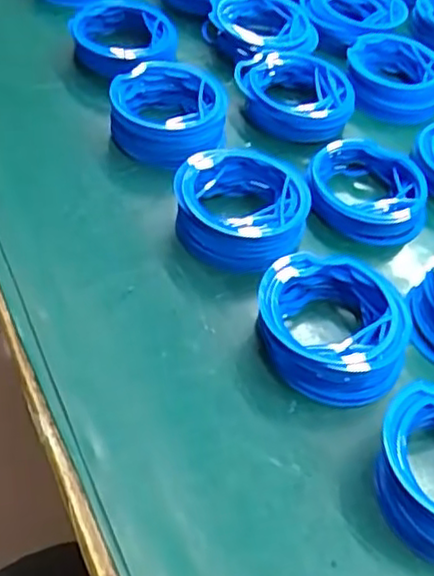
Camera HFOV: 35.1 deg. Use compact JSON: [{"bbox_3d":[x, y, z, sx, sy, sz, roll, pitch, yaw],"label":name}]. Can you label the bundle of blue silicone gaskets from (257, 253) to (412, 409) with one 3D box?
[{"bbox_3d":[0.077,0.023,0.463,0.098,0.041,0.097,3,51,-4],"label":"bundle of blue silicone gaskets"}]

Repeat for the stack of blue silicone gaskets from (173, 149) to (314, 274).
[{"bbox_3d":[0.017,-0.062,0.529,0.104,0.032,0.099,22,52,11],"label":"stack of blue silicone gaskets"}]

